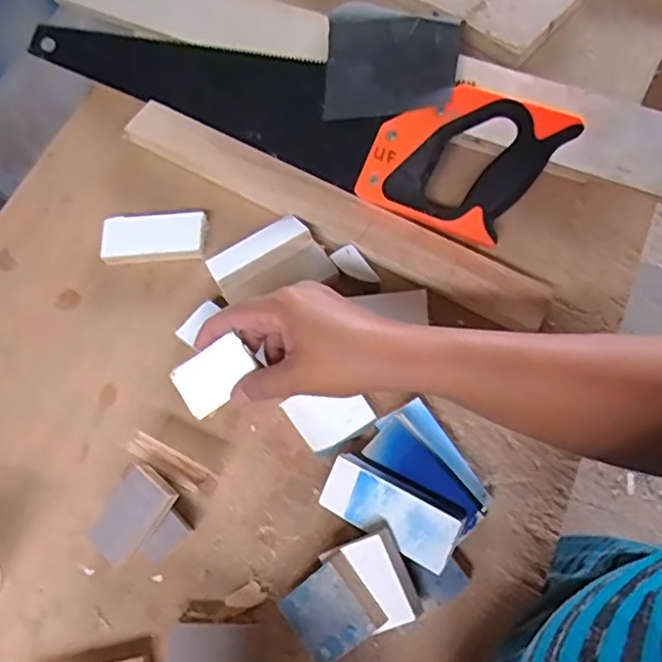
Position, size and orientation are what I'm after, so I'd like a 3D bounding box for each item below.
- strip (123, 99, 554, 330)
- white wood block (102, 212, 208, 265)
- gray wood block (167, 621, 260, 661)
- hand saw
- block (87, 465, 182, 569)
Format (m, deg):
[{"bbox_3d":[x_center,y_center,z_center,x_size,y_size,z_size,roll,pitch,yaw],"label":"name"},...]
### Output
[{"bbox_3d":[-0.003,-0.103,0.521,0.387,0.027,0.045,28,71,14],"label":"strip"},{"bbox_3d":[-0.149,-0.078,0.520,0.083,0.014,0.043,-2,67,2],"label":"white wood block"},{"bbox_3d":[-0.077,0.208,0.403,0.058,0.006,0.031,-1,67,2],"label":"gray wood block"},{"bbox_3d":[-0.052,-0.217,0.545,0.493,0.032,0.114,27,95,17],"label":"hand saw"},{"bbox_3d":[-0.132,0.123,0.411,0.038,0.014,0.059,34,88,16],"label":"block"}]

